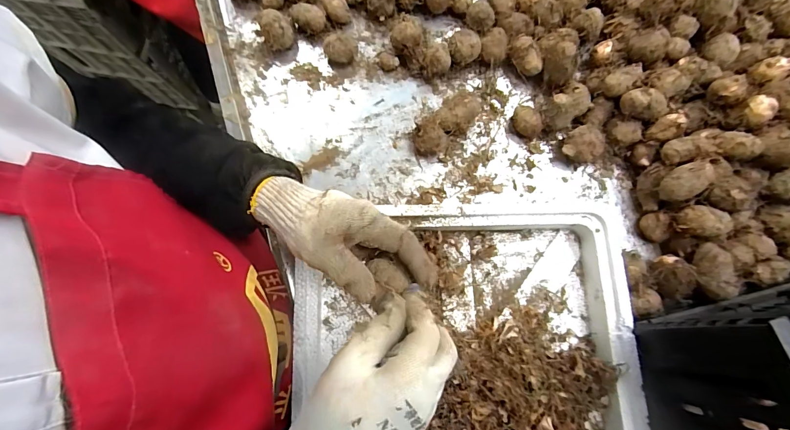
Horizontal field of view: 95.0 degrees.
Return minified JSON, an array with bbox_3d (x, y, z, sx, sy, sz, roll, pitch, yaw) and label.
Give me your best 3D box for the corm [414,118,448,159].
[{"bbox_3d":[0.046,-0.103,0.488,0.047,0.039,0.042,3,78,-1],"label":"corm"}]

